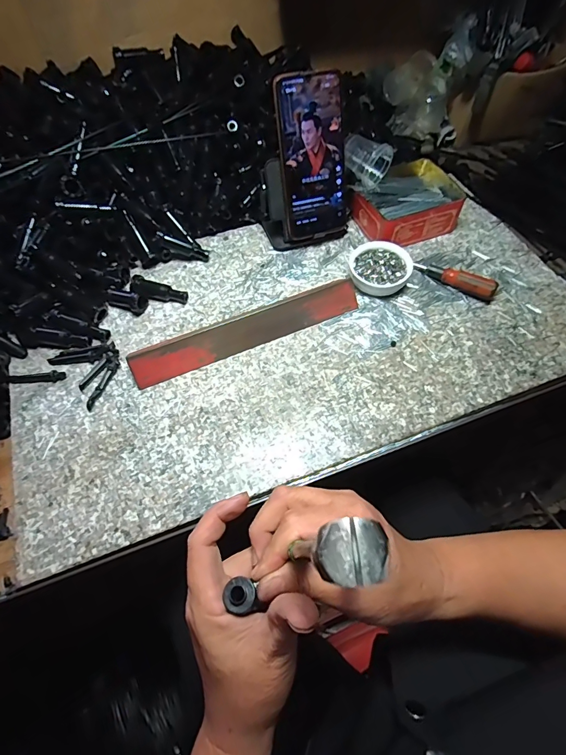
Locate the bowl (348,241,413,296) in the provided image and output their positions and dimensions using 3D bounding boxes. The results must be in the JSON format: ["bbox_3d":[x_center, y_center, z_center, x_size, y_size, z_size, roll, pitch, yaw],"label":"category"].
[{"bbox_3d":[0.114,-0.129,0.477,0.072,0.028,0.066,0,58,1],"label":"bowl"}]

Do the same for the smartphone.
[{"bbox_3d":[0.037,-0.252,0.463,0.082,0.165,0.006,-17,35,-8],"label":"smartphone"}]

